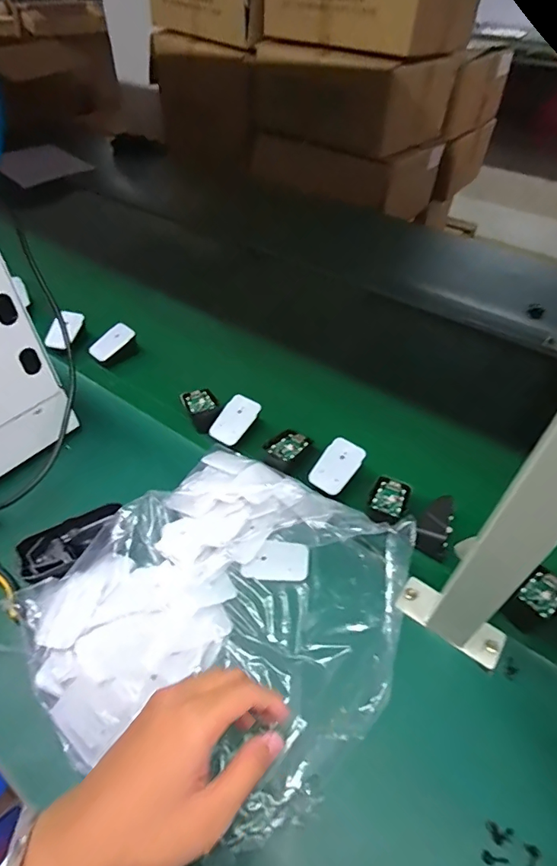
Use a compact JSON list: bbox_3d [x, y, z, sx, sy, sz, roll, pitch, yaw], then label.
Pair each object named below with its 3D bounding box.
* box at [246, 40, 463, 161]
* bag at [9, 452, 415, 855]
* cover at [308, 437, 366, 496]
[{"bbox_3d":[0.236,-1.067,1.438,0.529,0.223,0.387,31,54,24],"label":"box"},{"bbox_3d":[-0.045,0.157,0.434,0.288,0.053,0.318,32,55,25],"label":"bag"},{"bbox_3d":[0.070,0.039,0.548,0.044,0.005,0.069,32,75,19],"label":"cover"}]

